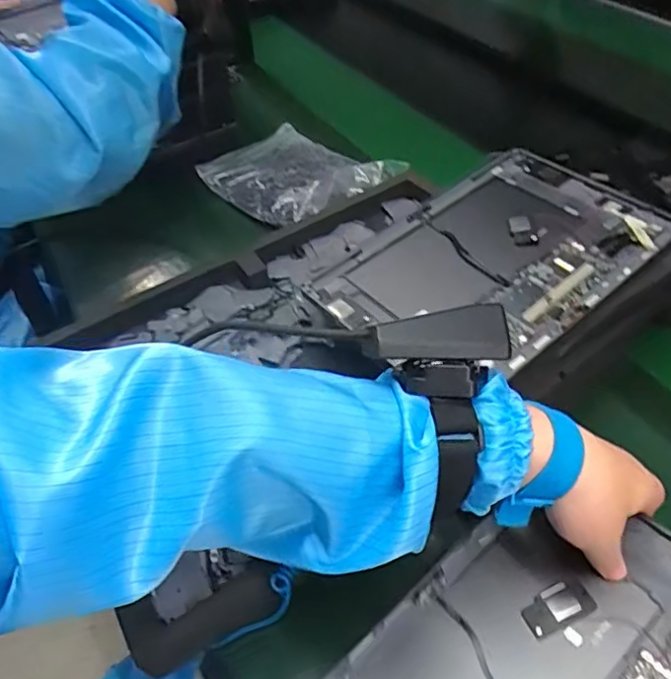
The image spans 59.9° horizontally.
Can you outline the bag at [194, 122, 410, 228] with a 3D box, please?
[{"bbox_3d":[-0.043,-0.191,0.679,0.194,0.039,0.150,36,57,26],"label":"bag"}]

